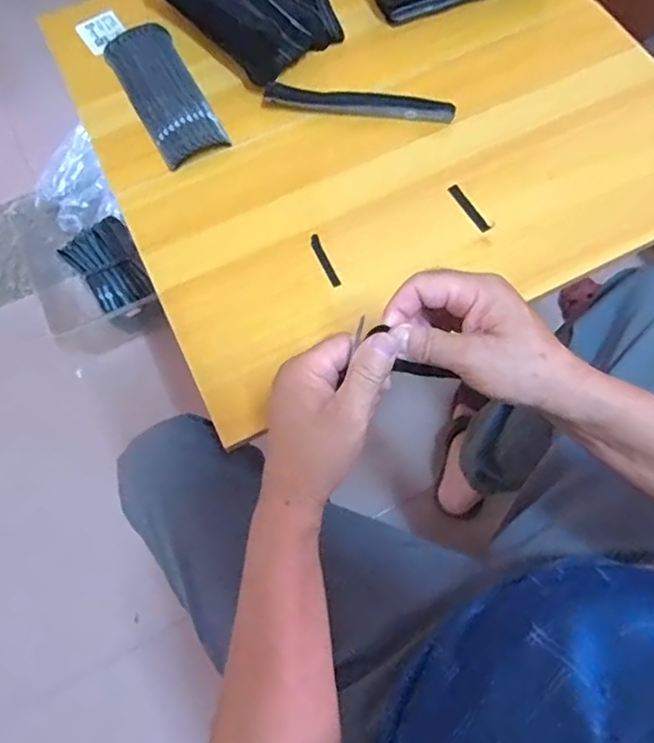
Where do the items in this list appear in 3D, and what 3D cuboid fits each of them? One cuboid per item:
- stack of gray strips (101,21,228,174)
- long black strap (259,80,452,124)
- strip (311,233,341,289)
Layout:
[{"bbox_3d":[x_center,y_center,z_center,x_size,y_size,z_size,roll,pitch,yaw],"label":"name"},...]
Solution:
[{"bbox_3d":[-0.182,-0.311,0.608,0.074,0.018,0.199,-26,71,-8],"label":"stack of gray strips"},{"bbox_3d":[0.035,-0.280,0.578,0.192,0.023,0.024,5,70,3],"label":"long black strap"},{"bbox_3d":[-0.002,-0.107,0.529,0.011,0.004,0.060,-23,71,-7],"label":"strip"}]

